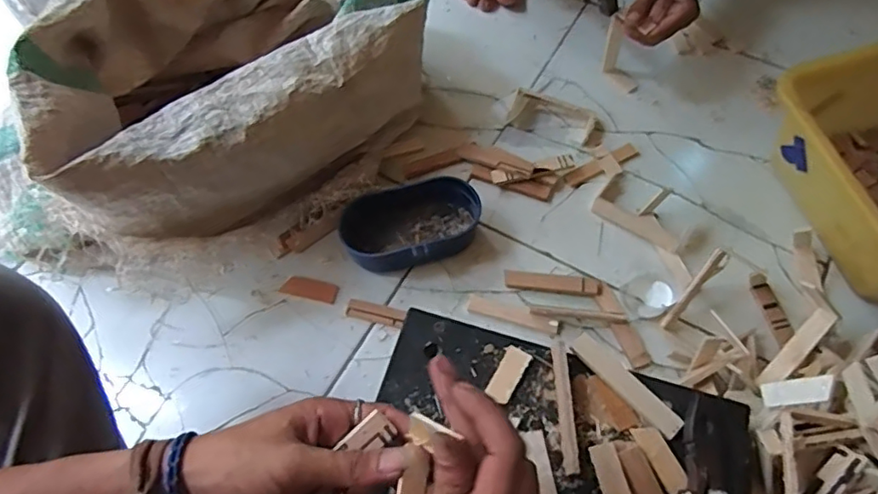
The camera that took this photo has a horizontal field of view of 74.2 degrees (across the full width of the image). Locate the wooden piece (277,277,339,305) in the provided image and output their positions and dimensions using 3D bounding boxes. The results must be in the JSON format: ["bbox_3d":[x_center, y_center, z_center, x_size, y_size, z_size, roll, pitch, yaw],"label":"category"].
[{"bbox_3d":[-0.145,0.047,0.655,0.064,0.004,0.023,11,65,8],"label":"wooden piece"}]

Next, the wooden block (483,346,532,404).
[{"bbox_3d":[0.055,0.101,0.464,0.021,0.004,0.045,28,68,15],"label":"wooden block"}]

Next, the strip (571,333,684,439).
[{"bbox_3d":[0.145,0.106,0.451,0.019,0.008,0.097,-39,69,-15],"label":"strip"}]

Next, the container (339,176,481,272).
[{"bbox_3d":[-0.030,-0.025,0.662,0.156,0.040,0.092,-18,65,-6],"label":"container"}]

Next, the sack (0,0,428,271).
[{"bbox_3d":[-0.287,-0.173,0.636,0.331,0.233,0.531,41,72,19],"label":"sack"}]

